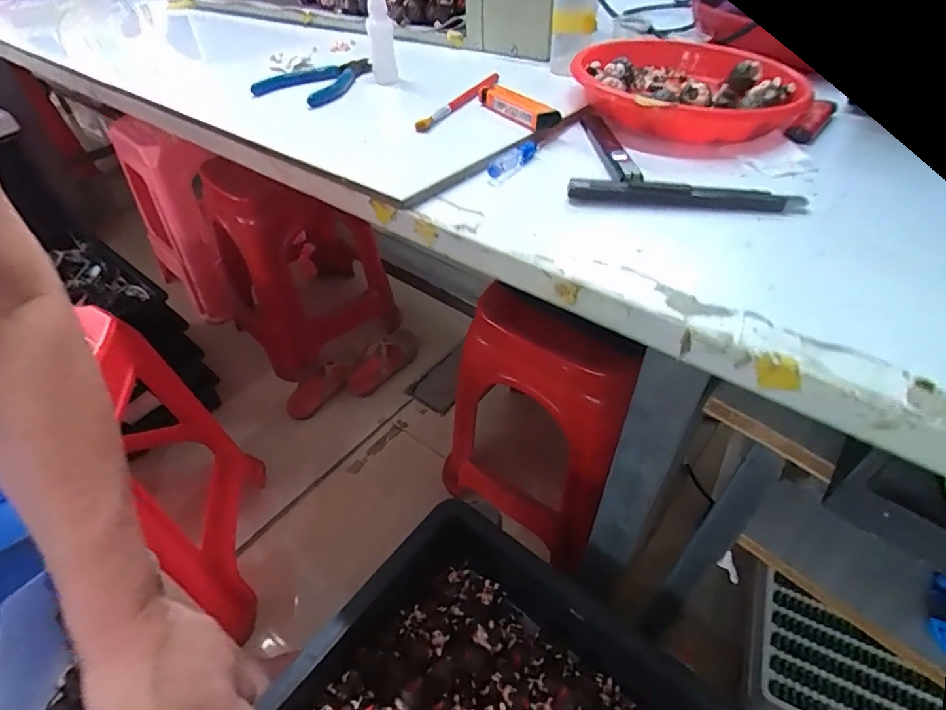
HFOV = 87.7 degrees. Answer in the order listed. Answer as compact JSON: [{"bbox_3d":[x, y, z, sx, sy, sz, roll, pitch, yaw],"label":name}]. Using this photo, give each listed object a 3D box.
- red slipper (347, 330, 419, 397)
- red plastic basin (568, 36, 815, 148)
[{"bbox_3d":[-0.221,0.007,1.271,0.103,0.070,0.231,19,48,19],"label":"red slipper"},{"bbox_3d":[0.164,-0.209,0.389,0.174,0.040,0.164,-1,44,1],"label":"red plastic basin"}]

